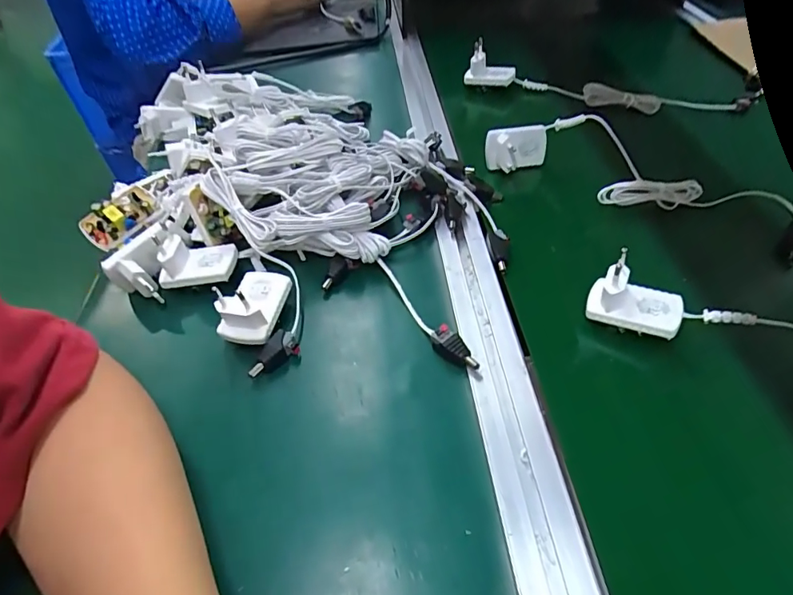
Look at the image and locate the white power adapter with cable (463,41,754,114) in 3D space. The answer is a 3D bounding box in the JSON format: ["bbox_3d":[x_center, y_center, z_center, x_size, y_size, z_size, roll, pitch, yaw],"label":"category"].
[{"bbox_3d":[0.250,-0.256,0.583,0.334,0.068,0.048,11,45,12],"label":"white power adapter with cable"}]

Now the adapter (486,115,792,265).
[{"bbox_3d":[0.218,-0.109,0.443,0.280,0.057,0.068,24,49,24],"label":"adapter"}]

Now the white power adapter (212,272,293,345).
[{"bbox_3d":[-0.105,0.003,0.361,0.040,0.042,0.059,6,49,12],"label":"white power adapter"}]

